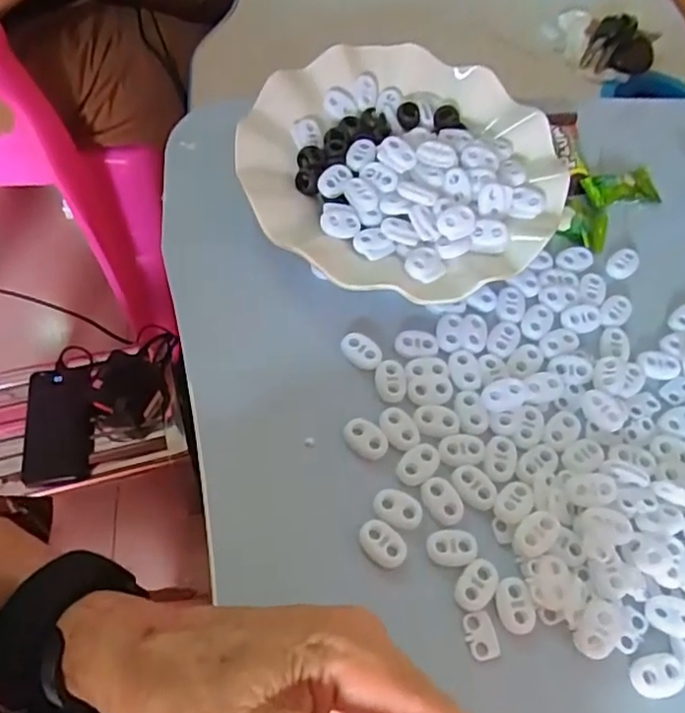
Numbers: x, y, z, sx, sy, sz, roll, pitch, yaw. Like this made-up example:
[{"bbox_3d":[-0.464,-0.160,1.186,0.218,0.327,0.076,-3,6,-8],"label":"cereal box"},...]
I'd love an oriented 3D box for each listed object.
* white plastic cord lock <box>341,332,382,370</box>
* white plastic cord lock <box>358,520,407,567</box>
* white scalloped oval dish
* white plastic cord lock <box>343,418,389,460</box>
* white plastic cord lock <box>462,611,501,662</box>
[{"bbox_3d":[0.009,-0.003,0.312,0.021,0.008,0.013,37,63,17],"label":"white plastic cord lock"},{"bbox_3d":[0.017,0.078,0.265,0.014,0.004,0.021,-35,67,-22],"label":"white plastic cord lock"},{"bbox_3d":[0.033,-0.105,0.357,0.177,0.040,0.169,14,59,5],"label":"white scalloped oval dish"},{"bbox_3d":[0.011,0.037,0.289,0.021,0.004,0.014,36,63,17],"label":"white plastic cord lock"},{"bbox_3d":[0.056,0.113,0.254,0.012,0.004,0.018,-11,60,-10],"label":"white plastic cord lock"}]

